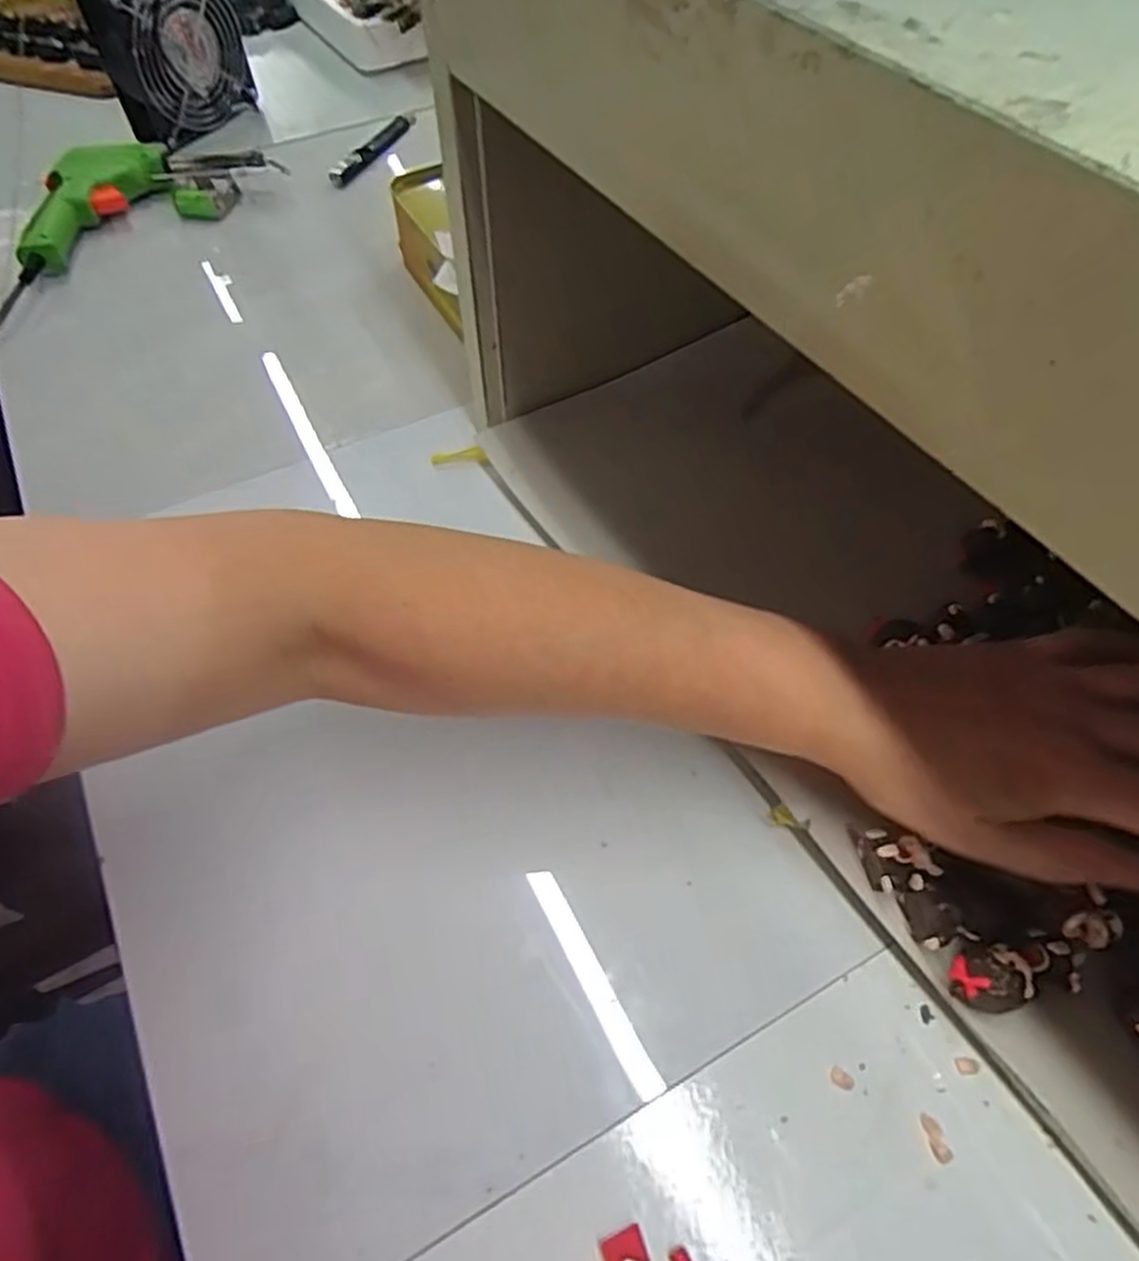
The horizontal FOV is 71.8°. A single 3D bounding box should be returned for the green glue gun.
[{"bbox_3d":[-0.367,-0.361,0.662,0.219,0.044,0.118,-39,65,-22],"label":"green glue gun"}]

